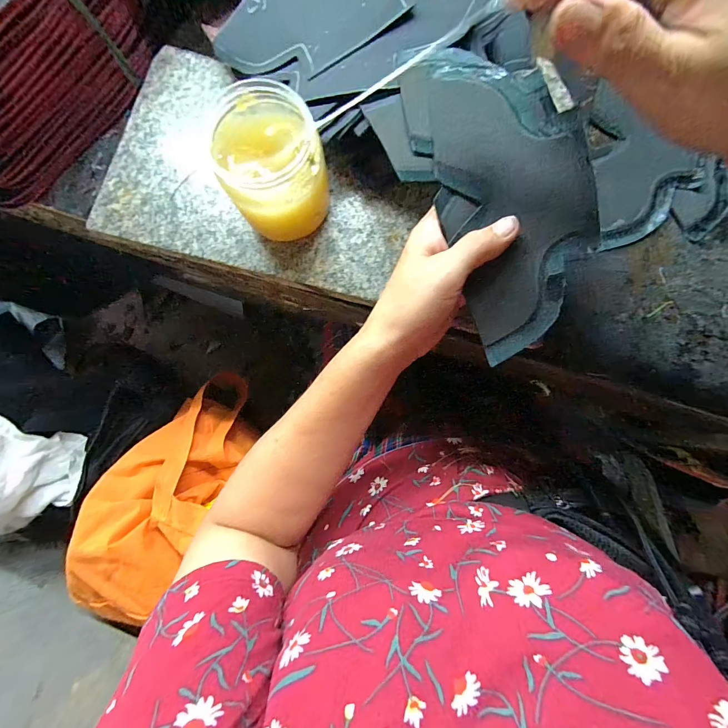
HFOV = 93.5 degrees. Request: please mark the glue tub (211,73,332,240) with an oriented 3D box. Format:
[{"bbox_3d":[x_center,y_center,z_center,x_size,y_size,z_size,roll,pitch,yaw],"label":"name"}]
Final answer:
[{"bbox_3d":[-0.069,-0.144,0.257,0.079,0.083,0.092,-10,85,1],"label":"glue tub"}]

